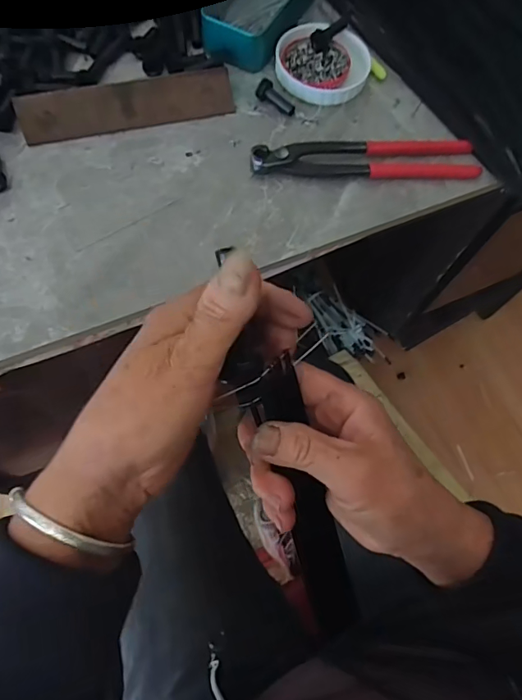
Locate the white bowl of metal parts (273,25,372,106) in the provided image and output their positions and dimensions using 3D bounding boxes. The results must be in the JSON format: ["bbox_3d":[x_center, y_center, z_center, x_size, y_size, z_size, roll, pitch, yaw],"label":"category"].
[{"bbox_3d":[0.058,-0.270,0.437,0.088,0.019,0.083,1,68,-3],"label":"white bowl of metal parts"}]

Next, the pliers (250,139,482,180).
[{"bbox_3d":[0.089,-0.168,0.397,0.193,0.015,0.045,-2,69,-4],"label":"pliers"}]

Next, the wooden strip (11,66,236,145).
[{"bbox_3d":[-0.113,-0.211,0.397,0.178,0.037,0.005,-14,32,-9],"label":"wooden strip"}]

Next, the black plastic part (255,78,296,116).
[{"bbox_3d":[0.014,-0.231,0.422,0.041,0.012,0.016,40,71,-1],"label":"black plastic part"}]

